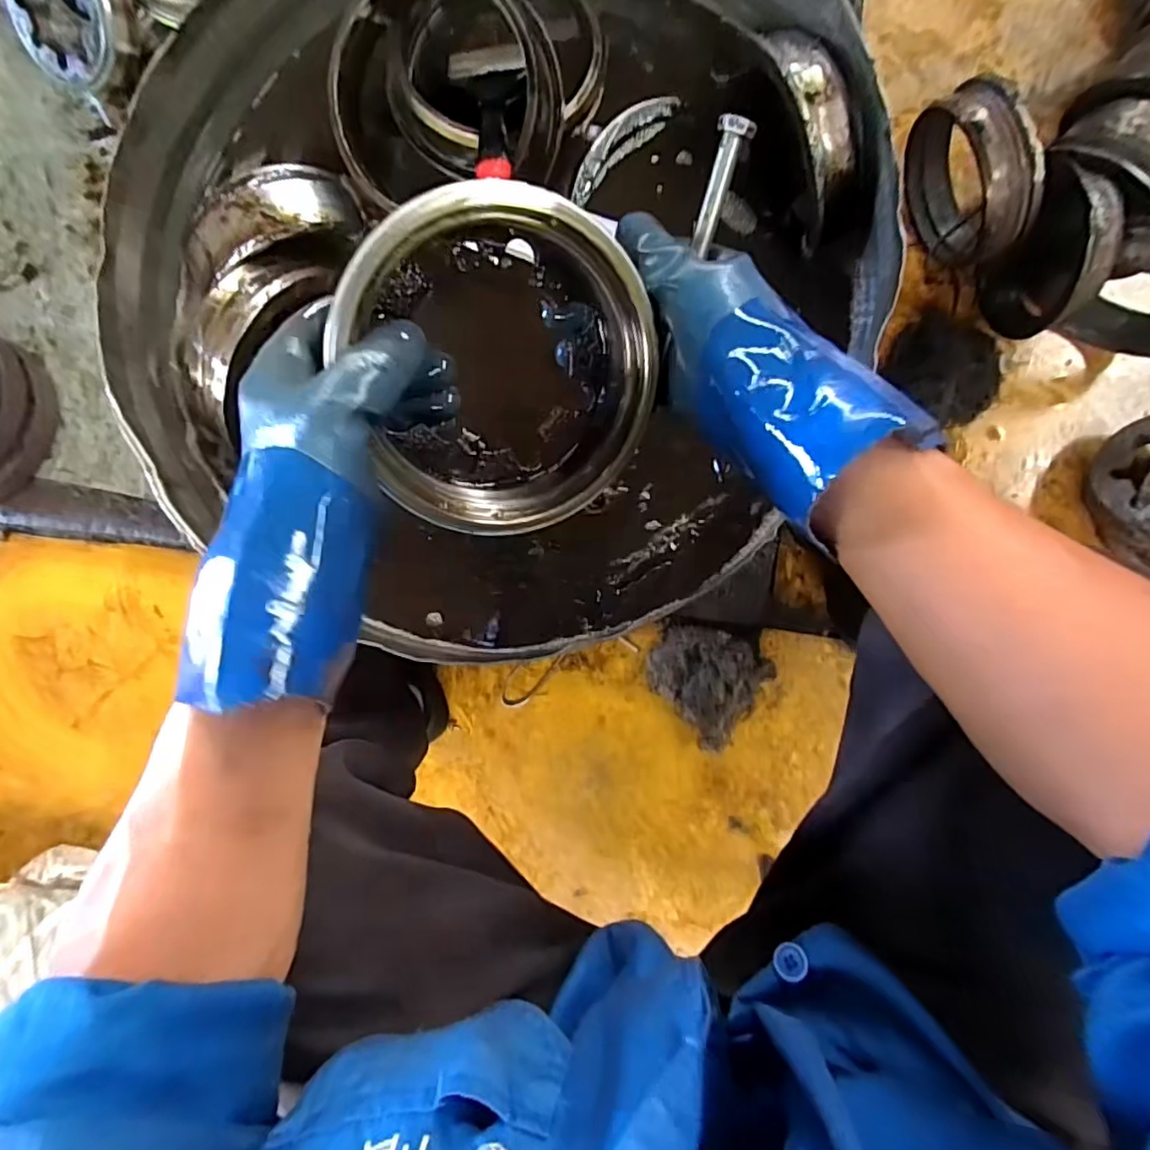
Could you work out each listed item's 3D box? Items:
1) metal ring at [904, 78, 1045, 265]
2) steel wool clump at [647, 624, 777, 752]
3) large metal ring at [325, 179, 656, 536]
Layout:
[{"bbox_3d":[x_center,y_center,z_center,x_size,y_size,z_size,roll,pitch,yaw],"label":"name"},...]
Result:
[{"bbox_3d":[0.465,-0.469,0.720,0.067,0.189,0.183,-22,90,5],"label":"metal ring"},{"bbox_3d":[0.173,0.140,0.799,0.148,0.076,0.137,0,92,5],"label":"steel wool clump"},{"bbox_3d":[-0.037,-0.106,0.320,0.151,0.038,0.168,-18,119,-12],"label":"large metal ring"}]

